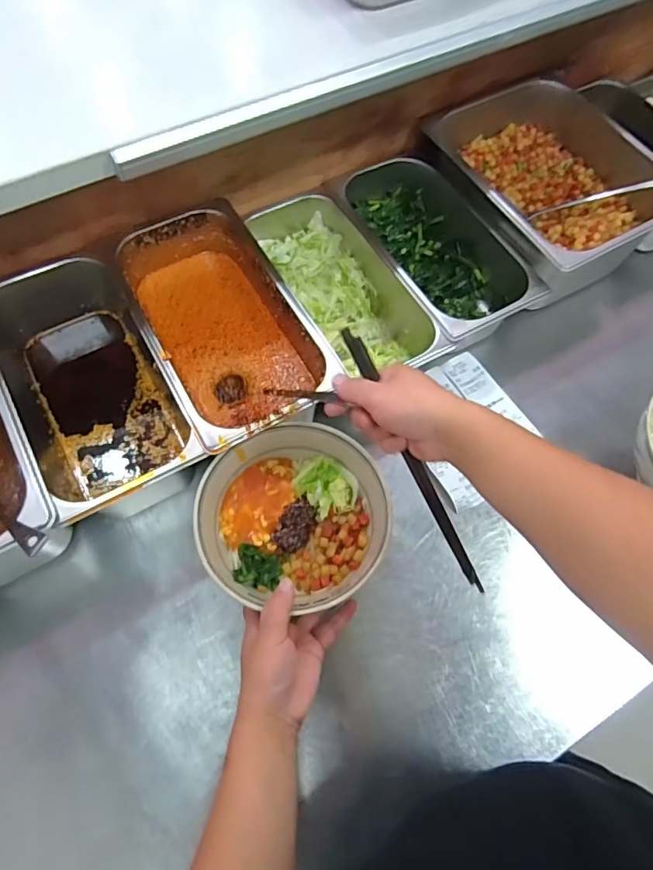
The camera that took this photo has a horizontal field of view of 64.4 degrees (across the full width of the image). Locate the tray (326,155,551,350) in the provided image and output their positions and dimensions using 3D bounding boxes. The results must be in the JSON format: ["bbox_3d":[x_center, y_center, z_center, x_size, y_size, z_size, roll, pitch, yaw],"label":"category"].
[{"bbox_3d":[0.148,-0.273,0.772,0.178,0.092,0.331,-28,70,-15],"label":"tray"}]

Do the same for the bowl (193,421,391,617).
[{"bbox_3d":[-0.034,0.085,0.548,0.192,0.079,0.188,1,65,-3],"label":"bowl"}]

